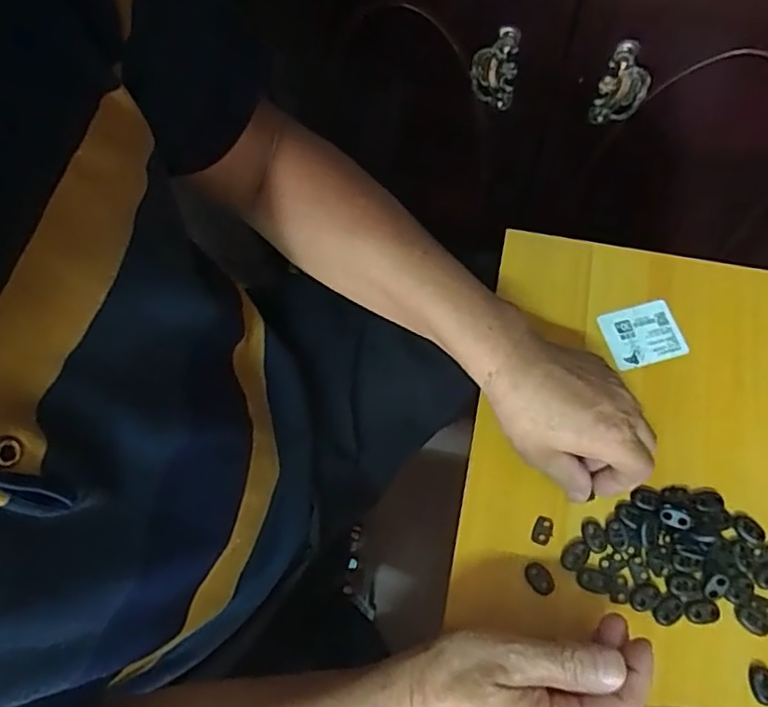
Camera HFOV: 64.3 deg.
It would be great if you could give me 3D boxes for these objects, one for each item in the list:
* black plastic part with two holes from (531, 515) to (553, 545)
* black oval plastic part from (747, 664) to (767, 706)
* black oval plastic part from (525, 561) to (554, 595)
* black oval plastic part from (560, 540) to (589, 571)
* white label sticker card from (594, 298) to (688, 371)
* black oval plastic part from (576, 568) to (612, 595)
[{"bbox_3d":[0.110,0.123,0.424,0.013,0.004,0.019,17,70,8],"label":"black plastic part with two holes"},{"bbox_3d":[0.238,0.208,0.383,0.013,0.006,0.022,-2,68,1],"label":"black oval plastic part"},{"bbox_3d":[0.105,0.152,0.413,0.016,0.004,0.022,-26,70,-8],"label":"black oval plastic part"},{"bbox_3d":[0.131,0.138,0.418,0.022,0.004,0.015,-40,73,-13],"label":"black oval plastic part"},{"bbox_3d":[0.204,-0.015,0.482,0.057,0.004,0.048,-16,72,-1],"label":"white label sticker card"},{"bbox_3d":[0.142,0.153,0.412,0.023,0.004,0.014,16,70,8],"label":"black oval plastic part"}]

